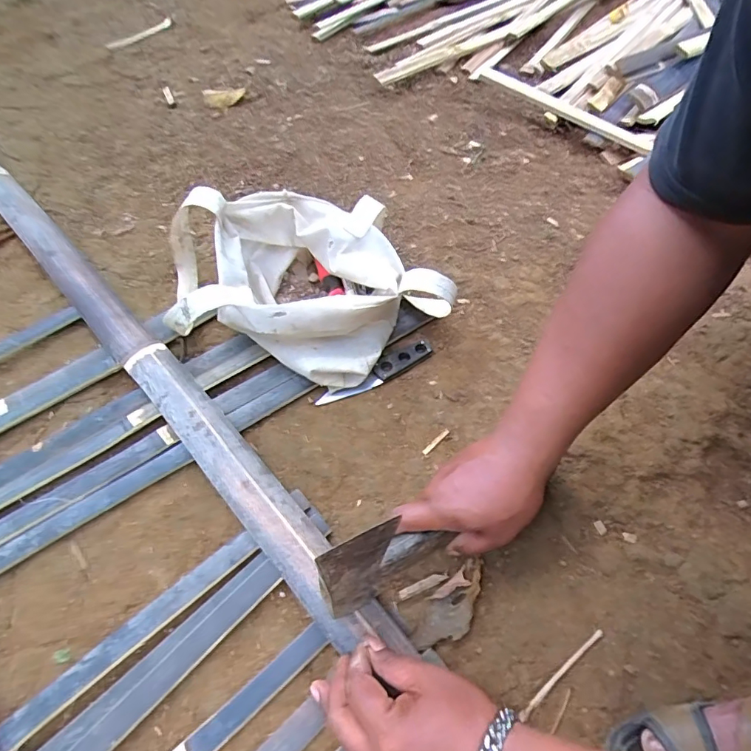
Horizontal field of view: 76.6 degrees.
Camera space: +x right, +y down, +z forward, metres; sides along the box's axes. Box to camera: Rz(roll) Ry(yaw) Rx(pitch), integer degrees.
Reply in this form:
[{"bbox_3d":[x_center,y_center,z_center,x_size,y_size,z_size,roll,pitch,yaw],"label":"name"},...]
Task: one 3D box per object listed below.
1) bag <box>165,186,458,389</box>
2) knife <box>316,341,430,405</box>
[{"bbox_3d":[-0.101,-0.119,0.565,0.273,0.143,0.293,-36,62,-21],"label":"bag"},{"bbox_3d":[0.002,-0.005,0.570,0.155,0.014,0.029,-30,60,-18],"label":"knife"}]

